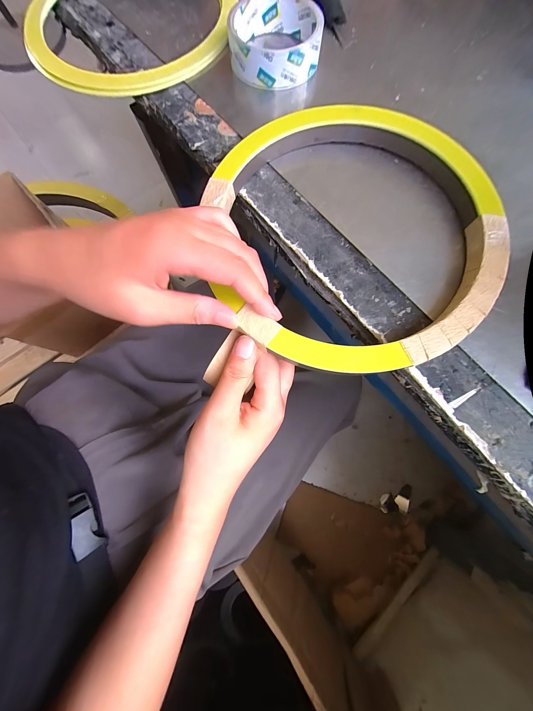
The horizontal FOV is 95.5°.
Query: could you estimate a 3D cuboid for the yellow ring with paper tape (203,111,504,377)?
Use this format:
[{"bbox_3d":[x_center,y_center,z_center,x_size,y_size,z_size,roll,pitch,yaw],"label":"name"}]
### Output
[{"bbox_3d":[0.065,-0.096,0.188,0.210,0.021,0.219,0,78,1],"label":"yellow ring with paper tape"}]

